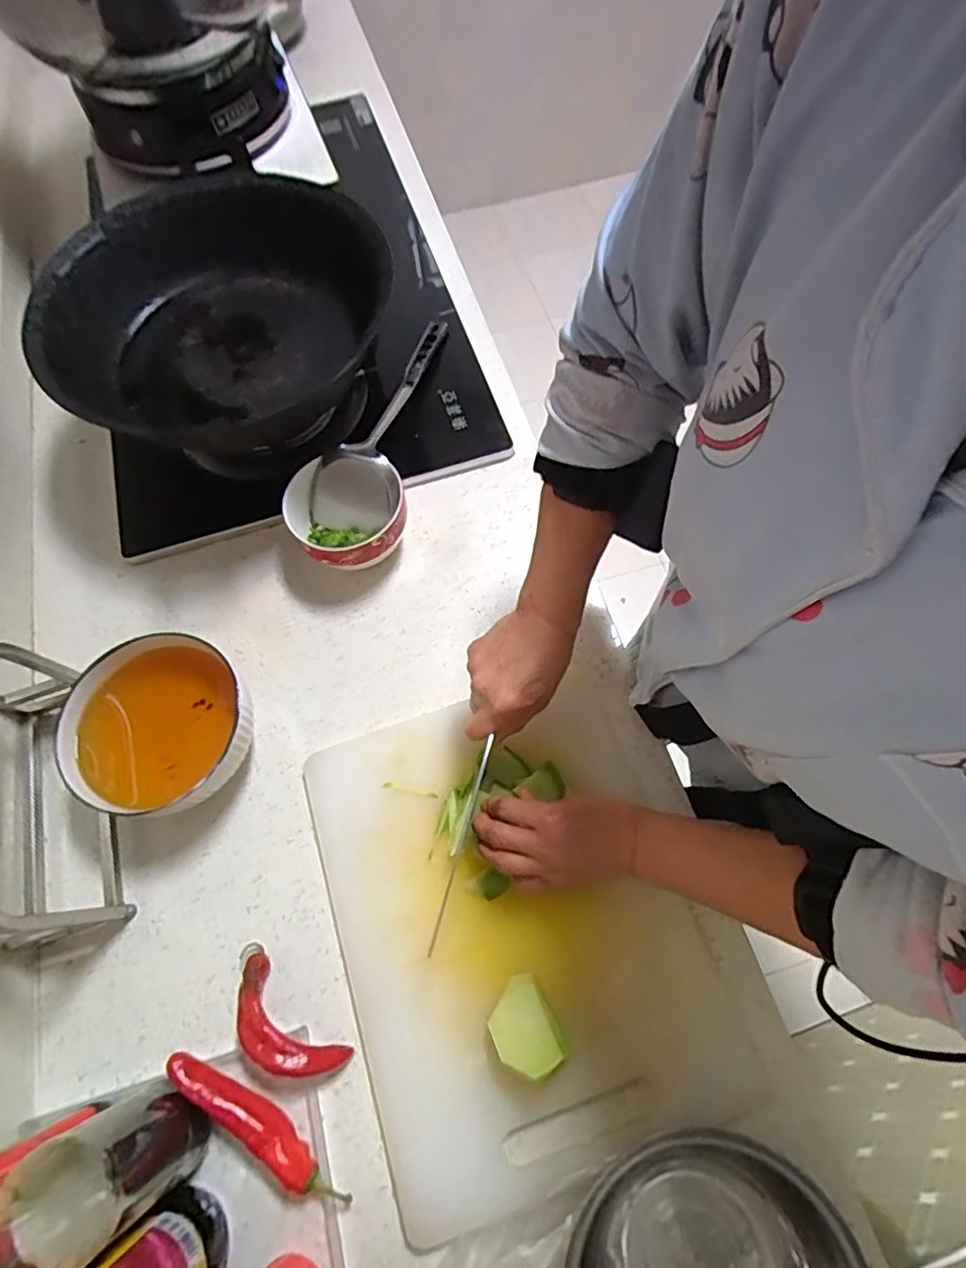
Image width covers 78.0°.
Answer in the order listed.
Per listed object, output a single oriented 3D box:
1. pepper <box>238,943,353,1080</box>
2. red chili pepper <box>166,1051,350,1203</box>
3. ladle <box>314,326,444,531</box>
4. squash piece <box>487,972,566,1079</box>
[{"bbox_3d":[-0.163,0.305,0.470,0.119,0.037,0.046,39,74,18],"label":"pepper"},{"bbox_3d":[-0.167,0.364,0.439,0.160,0.017,0.024,35,71,5],"label":"red chili pepper"},{"bbox_3d":[-0.114,-0.256,0.680,0.082,0.076,0.308,9,68,7],"label":"ladle"},{"bbox_3d":[0.031,0.293,0.446,0.049,0.046,0.057,-28,68,-8],"label":"squash piece"}]

